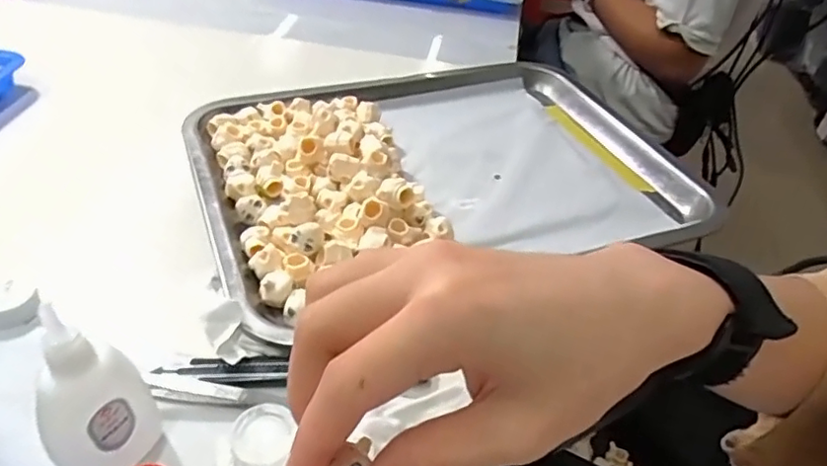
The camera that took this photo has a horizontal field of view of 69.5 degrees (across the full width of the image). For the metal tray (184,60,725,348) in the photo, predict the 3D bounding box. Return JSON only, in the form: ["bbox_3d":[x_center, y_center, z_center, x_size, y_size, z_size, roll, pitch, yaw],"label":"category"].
[{"bbox_3d":[0.021,-0.057,0.453,0.345,0.036,0.259,-12,45,-21],"label":"metal tray"}]

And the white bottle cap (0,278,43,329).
[{"bbox_3d":[-0.223,0.039,0.330,0.029,0.017,0.025,-28,52,-33],"label":"white bottle cap"}]

